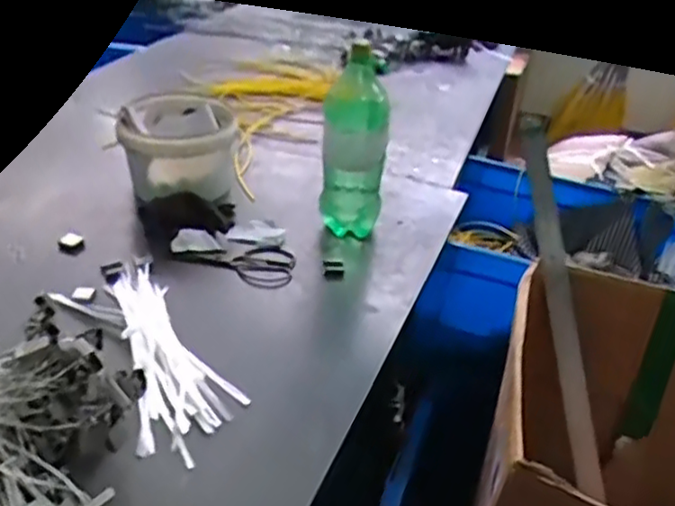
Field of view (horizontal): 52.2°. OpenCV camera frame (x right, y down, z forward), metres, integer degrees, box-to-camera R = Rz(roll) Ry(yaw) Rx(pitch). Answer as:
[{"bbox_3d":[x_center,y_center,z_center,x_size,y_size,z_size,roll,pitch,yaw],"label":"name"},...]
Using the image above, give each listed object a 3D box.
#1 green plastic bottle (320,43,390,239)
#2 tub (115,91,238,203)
[{"bbox_3d":[0.023,-0.147,1.028,0.091,0.320,0.072,4,33,-1],"label":"green plastic bottle"},{"bbox_3d":[-0.264,-0.176,1.146,0.177,0.150,0.167,-4,34,-14],"label":"tub"}]

